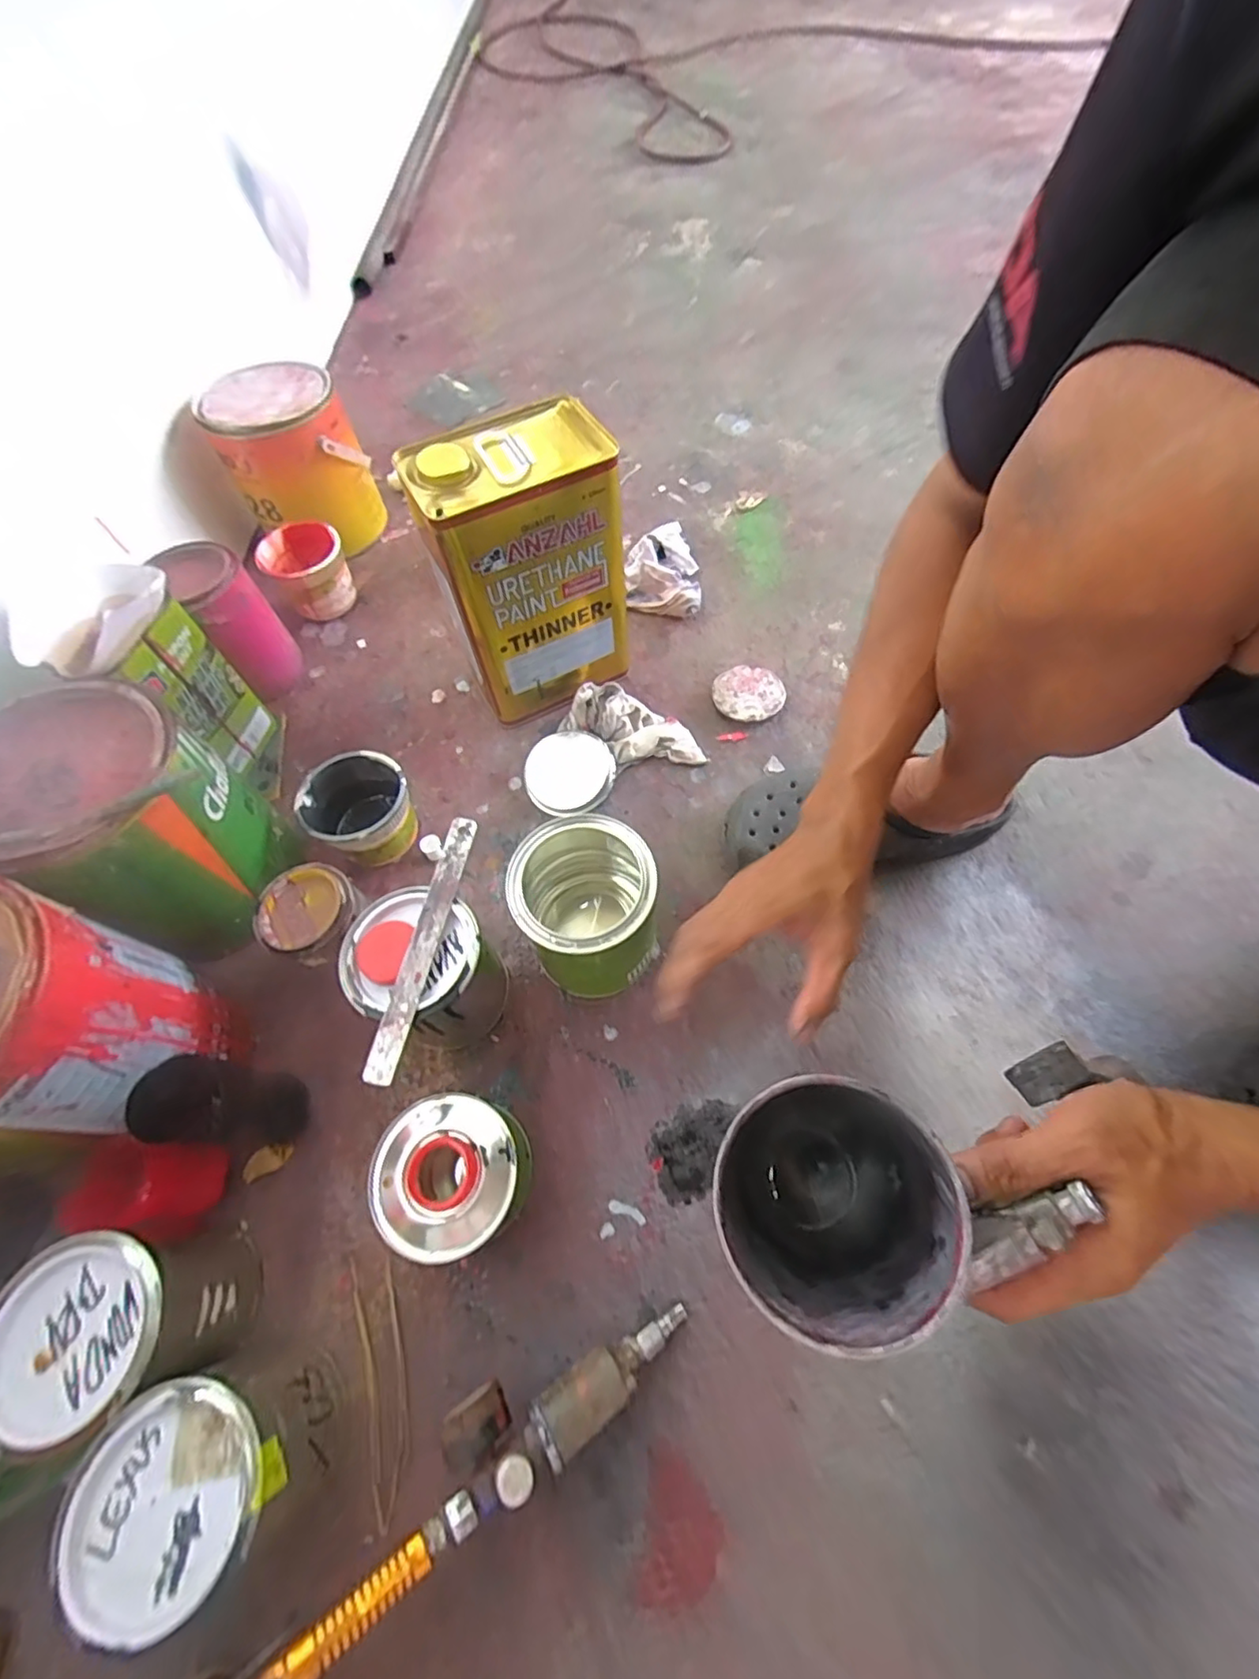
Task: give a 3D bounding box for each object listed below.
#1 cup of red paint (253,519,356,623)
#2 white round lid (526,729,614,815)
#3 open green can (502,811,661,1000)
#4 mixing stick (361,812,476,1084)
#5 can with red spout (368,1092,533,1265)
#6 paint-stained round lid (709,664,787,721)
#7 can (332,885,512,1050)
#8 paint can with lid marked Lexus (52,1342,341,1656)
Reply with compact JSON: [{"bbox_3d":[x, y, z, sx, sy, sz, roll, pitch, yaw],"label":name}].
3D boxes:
[{"bbox_3d":[-0.386,-0.323,0.750,0.092,0.080,0.093,0,64,1],"label":"cup of red paint"},{"bbox_3d":[-0.061,-0.068,0.636,0.094,0.019,0.092,0,64,1],"label":"white round lid"},{"bbox_3d":[-0.033,0.057,0.501,0.106,0.130,0.110,0,64,1],"label":"open green can"},{"bbox_3d":[-0.149,0.072,0.447,0.021,0.005,0.197,11,62,0],"label":"mixing stick"},{"bbox_3d":[-0.126,0.240,0.444,0.100,0.077,0.102,0,64,1],"label":"can with red spout"},{"bbox_3d":[0.130,-0.159,0.674,0.074,0.019,0.072,0,64,1],"label":"paint-stained round lid"},{"bbox_3d":[-0.159,0.105,0.494,0.102,0.115,0.100,0,64,1],"label":"can"},{"bbox_3d":[-0.240,0.367,0.361,0.104,0.113,0.103,0,64,1],"label":"paint can with lid marked Lexus"}]

